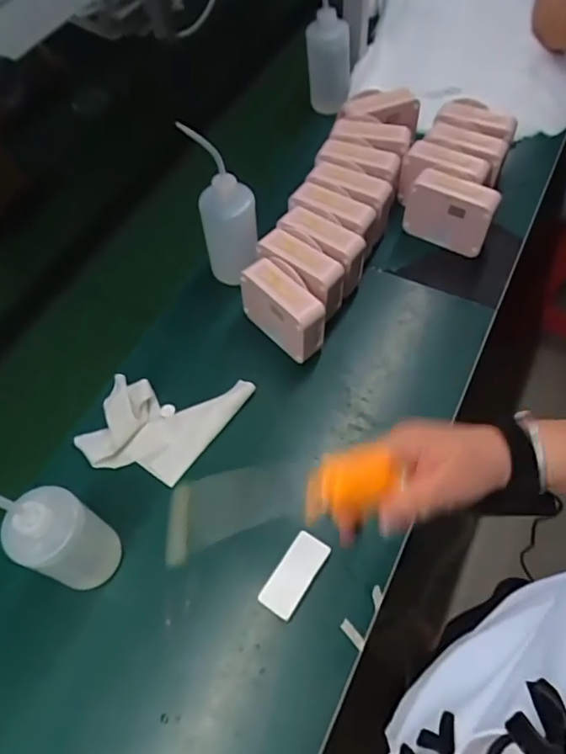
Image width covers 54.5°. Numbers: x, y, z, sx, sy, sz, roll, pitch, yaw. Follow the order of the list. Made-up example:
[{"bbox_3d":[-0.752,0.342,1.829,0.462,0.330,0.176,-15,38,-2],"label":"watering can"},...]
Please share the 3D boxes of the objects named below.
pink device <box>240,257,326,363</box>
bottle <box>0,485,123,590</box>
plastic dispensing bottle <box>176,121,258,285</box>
[{"bbox_3d":[0.004,-0.091,0.757,0.059,0.099,0.127,-39,64,-18],"label":"pink device"},{"bbox_3d":[-0.234,0.153,0.551,0.080,0.239,0.075,-2,59,3],"label":"bottle"},{"bbox_3d":[-0.073,-0.215,0.757,0.078,0.231,0.080,-12,59,-3],"label":"plastic dispensing bottle"}]

